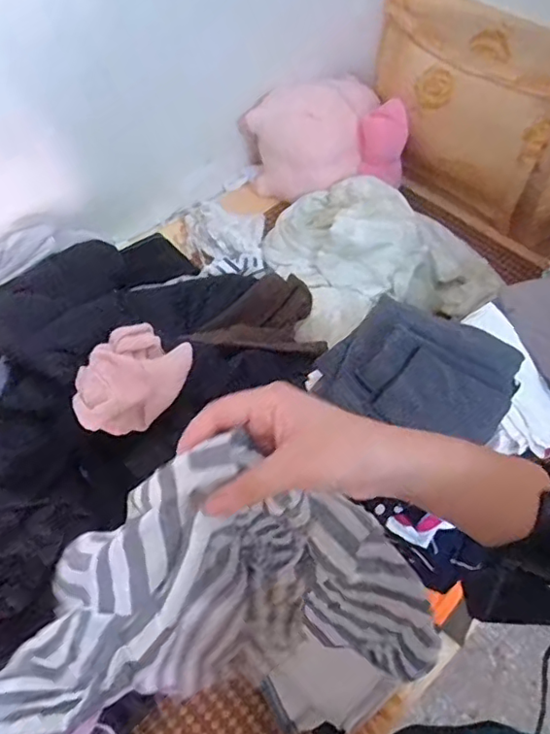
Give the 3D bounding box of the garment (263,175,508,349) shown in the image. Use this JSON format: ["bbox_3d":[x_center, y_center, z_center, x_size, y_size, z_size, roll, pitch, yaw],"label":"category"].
[{"bbox_3d":[0.259,-0.268,1.377,0.507,0.157,0.456,-8,53,-8],"label":"garment"}]

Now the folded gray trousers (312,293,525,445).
[{"bbox_3d":[0.200,0.005,0.813,0.245,0.050,0.195,22,55,15],"label":"folded gray trousers"}]

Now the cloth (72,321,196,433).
[{"bbox_3d":[-0.246,0.028,0.995,0.159,0.099,0.203,35,59,23],"label":"cloth"}]

